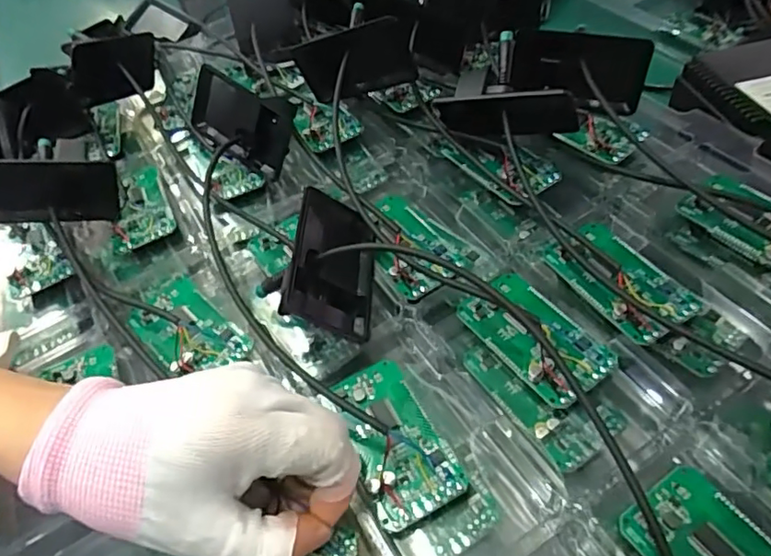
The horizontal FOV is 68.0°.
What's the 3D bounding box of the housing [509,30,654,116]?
[{"bbox_3d":[0.122,-0.131,0.368,0.083,0.044,0.021,12,54,19],"label":"housing"}]

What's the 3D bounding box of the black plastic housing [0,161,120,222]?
[{"bbox_3d":[-0.210,-0.051,0.350,0.083,0.040,0.008,-5,33,-17],"label":"black plastic housing"}]

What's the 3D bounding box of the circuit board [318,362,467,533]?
[{"bbox_3d":[0.003,0.070,0.255,0.037,0.009,0.073,-20,49,-10],"label":"circuit board"}]

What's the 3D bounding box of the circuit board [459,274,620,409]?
[{"bbox_3d":[0.072,0.027,0.277,0.040,0.006,0.071,-33,53,-16],"label":"circuit board"}]

